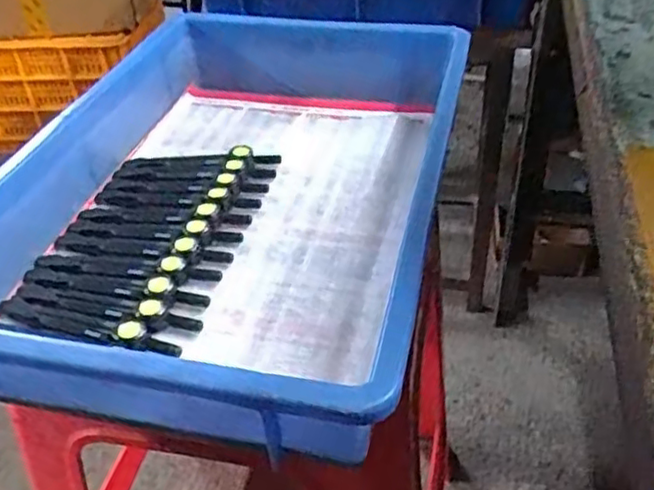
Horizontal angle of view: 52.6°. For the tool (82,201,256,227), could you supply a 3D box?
[{"bbox_3d":[-0.122,-0.027,0.496,0.130,0.008,0.024,4,40,8],"label":"tool"}]

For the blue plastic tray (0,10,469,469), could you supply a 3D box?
[{"bbox_3d":[-0.065,-0.055,0.490,0.296,0.079,0.441,8,40,13],"label":"blue plastic tray"}]

